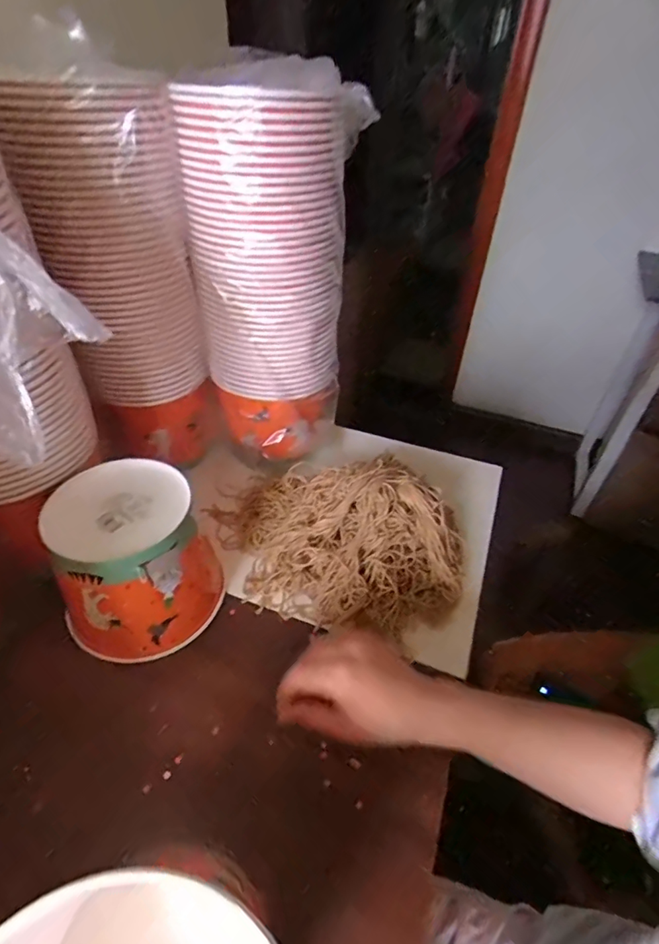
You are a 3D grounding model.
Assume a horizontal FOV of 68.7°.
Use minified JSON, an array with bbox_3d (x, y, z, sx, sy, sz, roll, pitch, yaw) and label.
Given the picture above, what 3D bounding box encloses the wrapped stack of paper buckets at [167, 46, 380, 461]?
[{"bbox_3d":[-0.059,-0.219,0.553,0.143,0.381,0.160,19,44,16],"label":"wrapped stack of paper buckets"}]

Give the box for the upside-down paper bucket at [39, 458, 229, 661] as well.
[{"bbox_3d":[-0.187,0.084,0.476,0.147,0.133,0.142,-16,46,-20],"label":"upside-down paper bucket"}]

